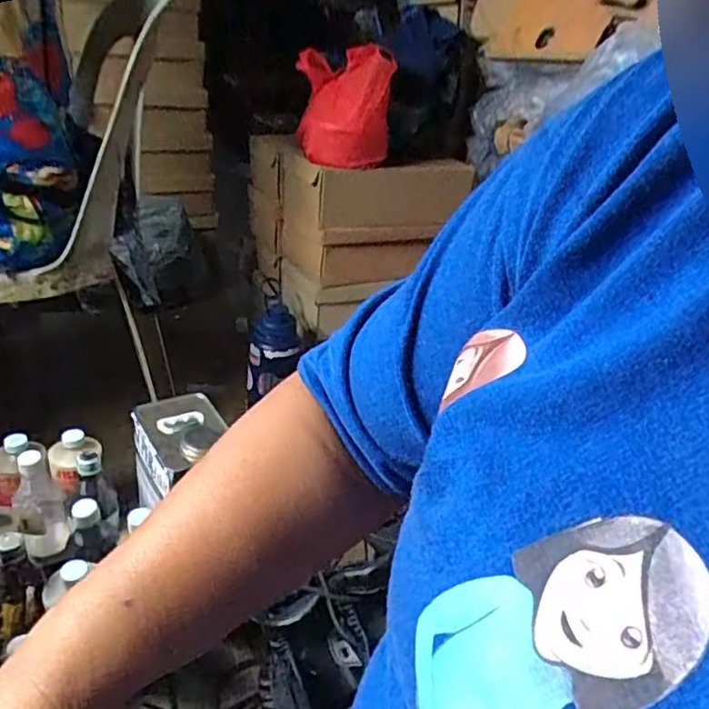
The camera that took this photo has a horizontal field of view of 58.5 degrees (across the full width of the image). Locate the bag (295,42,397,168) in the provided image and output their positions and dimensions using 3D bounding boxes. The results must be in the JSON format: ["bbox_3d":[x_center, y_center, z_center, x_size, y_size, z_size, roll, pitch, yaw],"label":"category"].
[{"bbox_3d":[-0.016,-0.423,1.069,0.155,0.175,0.146,4,30,-6],"label":"bag"}]

